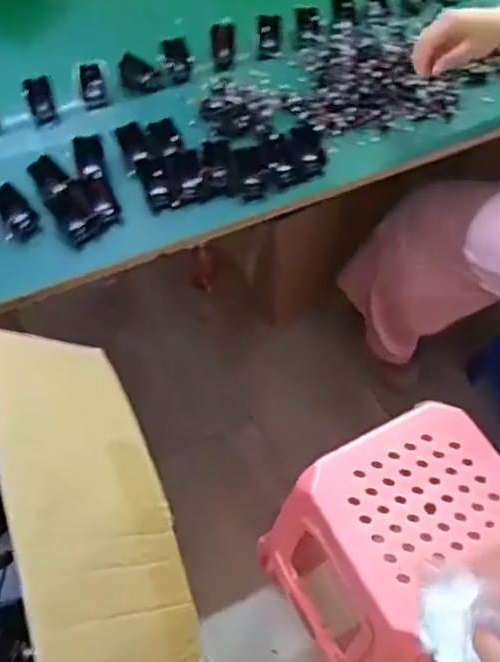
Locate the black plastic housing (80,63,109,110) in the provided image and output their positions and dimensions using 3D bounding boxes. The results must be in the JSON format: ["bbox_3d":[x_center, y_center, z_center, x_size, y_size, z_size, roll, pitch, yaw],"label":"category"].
[{"bbox_3d":[-0.247,-0.386,1.023,0.035,0.033,0.070,-14,58,-8],"label":"black plastic housing"}]

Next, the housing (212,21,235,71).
[{"bbox_3d":[-0.044,-0.473,1.084,0.036,0.074,0.019,0,18,1],"label":"housing"}]

